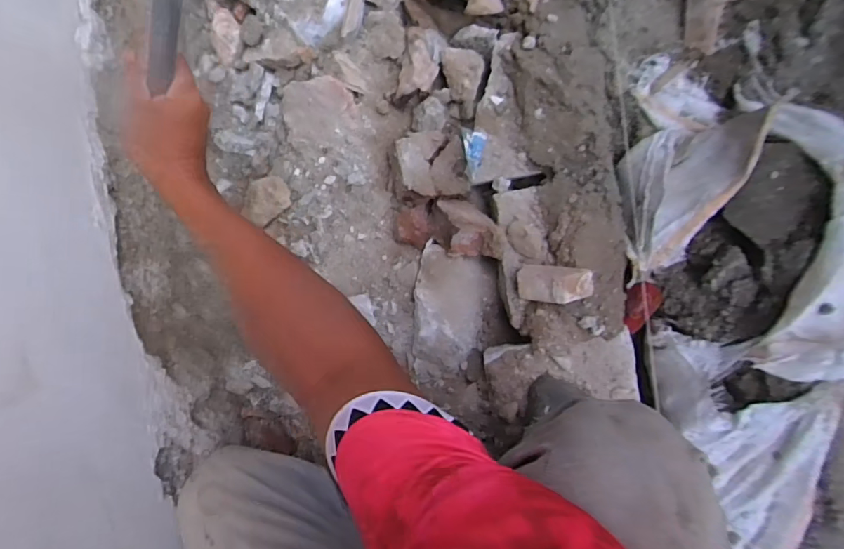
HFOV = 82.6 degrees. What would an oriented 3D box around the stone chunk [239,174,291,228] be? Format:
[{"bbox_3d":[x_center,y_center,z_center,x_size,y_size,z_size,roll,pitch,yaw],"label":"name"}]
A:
[{"bbox_3d":[-0.227,-0.110,0.697,0.071,0.025,0.056,-40,88,9],"label":"stone chunk"}]

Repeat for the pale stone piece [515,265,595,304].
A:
[{"bbox_3d":[0.174,0.013,0.629,0.093,0.046,0.048,4,95,8],"label":"pale stone piece"}]

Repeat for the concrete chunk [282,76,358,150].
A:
[{"bbox_3d":[-0.146,-0.223,0.672,0.097,0.033,0.090,1,95,8],"label":"concrete chunk"}]

